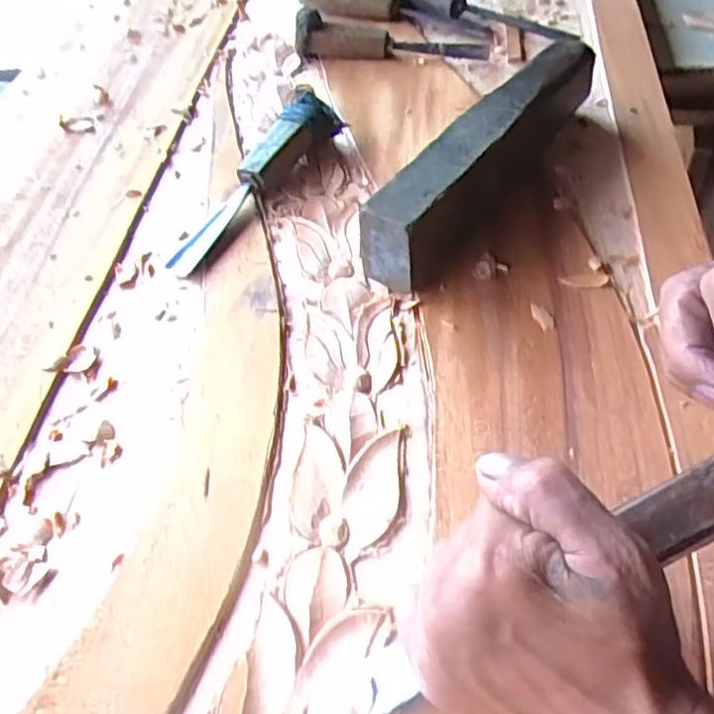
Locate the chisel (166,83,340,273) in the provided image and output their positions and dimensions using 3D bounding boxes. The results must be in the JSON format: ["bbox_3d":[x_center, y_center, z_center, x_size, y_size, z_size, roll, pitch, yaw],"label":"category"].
[{"bbox_3d":[-0.080,-0.131,0.503,0.032,0.028,0.181,28,70,23],"label":"chisel"}]

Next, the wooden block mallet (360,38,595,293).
[{"bbox_3d":[0.096,-0.146,0.483,0.045,0.062,0.259,28,58,23],"label":"wooden block mallet"}]

